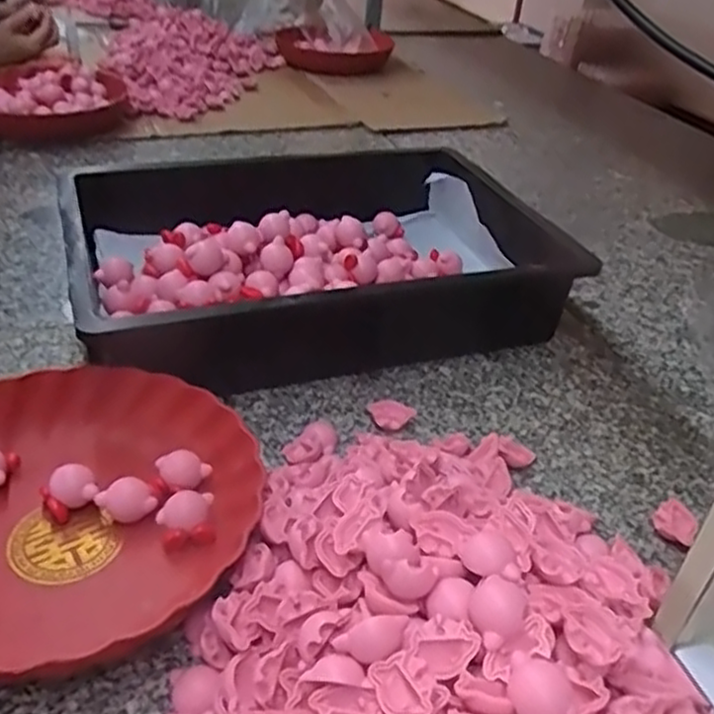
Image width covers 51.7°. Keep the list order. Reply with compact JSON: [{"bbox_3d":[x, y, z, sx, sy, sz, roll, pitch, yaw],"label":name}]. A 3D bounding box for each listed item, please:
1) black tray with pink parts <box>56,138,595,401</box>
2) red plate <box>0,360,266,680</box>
[{"bbox_3d":[-0.045,-0.114,0.735,0.447,0.088,0.338,-8,38,-19],"label":"black tray with pink parts"},{"bbox_3d":[-0.184,0.096,0.473,0.235,0.052,0.222,4,35,-3],"label":"red plate"}]

